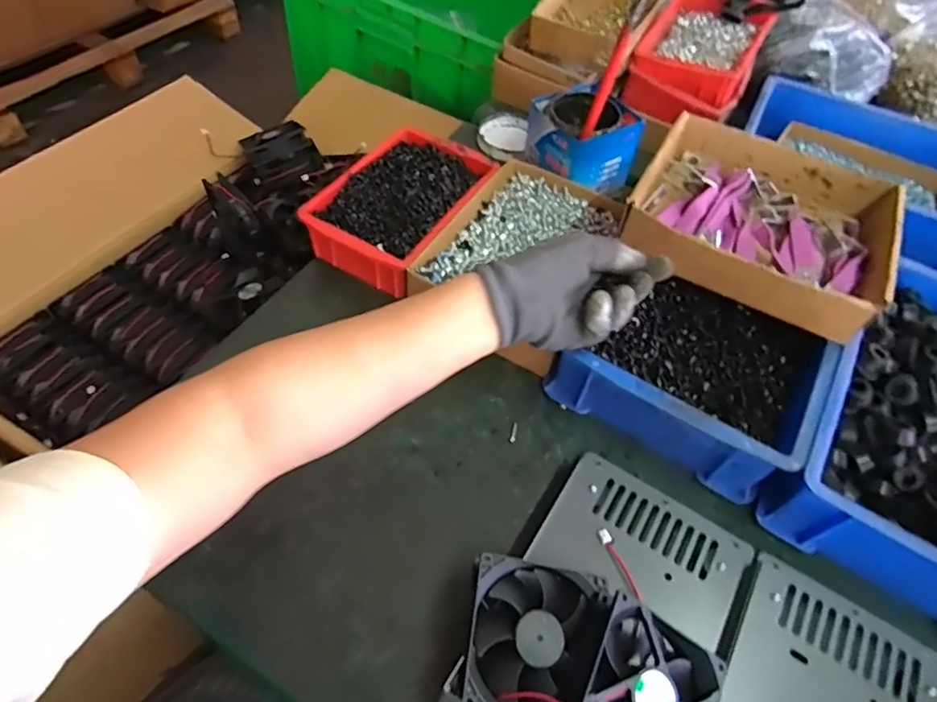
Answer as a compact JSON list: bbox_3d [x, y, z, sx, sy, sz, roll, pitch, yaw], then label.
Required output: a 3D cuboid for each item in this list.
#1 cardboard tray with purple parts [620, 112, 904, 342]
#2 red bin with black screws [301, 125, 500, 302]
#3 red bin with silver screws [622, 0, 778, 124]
[{"bbox_3d":[0.272,-0.124,0.533,0.214,0.053,0.190,27,56,15],"label":"cardboard tray with purple parts"},{"bbox_3d":[-0.071,-0.155,0.617,0.130,0.057,0.202,28,56,16],"label":"red bin with black screws"},{"bbox_3d":[0.311,-0.398,0.763,0.137,0.084,0.217,28,56,16],"label":"red bin with silver screws"}]

